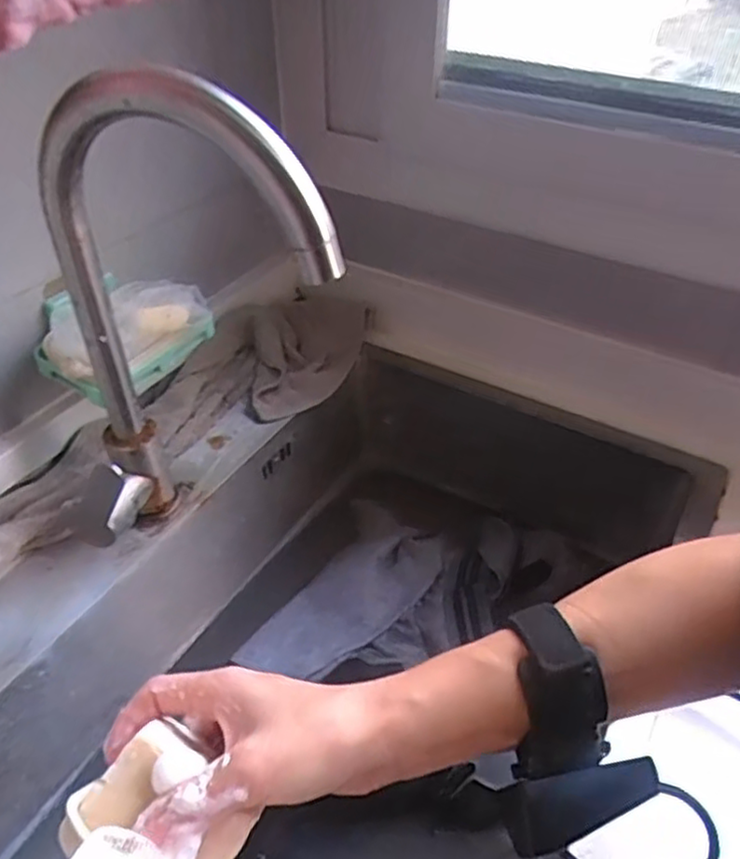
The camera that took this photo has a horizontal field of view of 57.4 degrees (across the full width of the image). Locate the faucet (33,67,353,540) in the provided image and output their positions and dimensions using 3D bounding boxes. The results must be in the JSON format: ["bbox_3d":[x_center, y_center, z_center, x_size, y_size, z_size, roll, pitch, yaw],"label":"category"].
[{"bbox_3d":[-0.116,-0.035,0.407,0.196,0.318,0.068,21,46,22],"label":"faucet"}]

